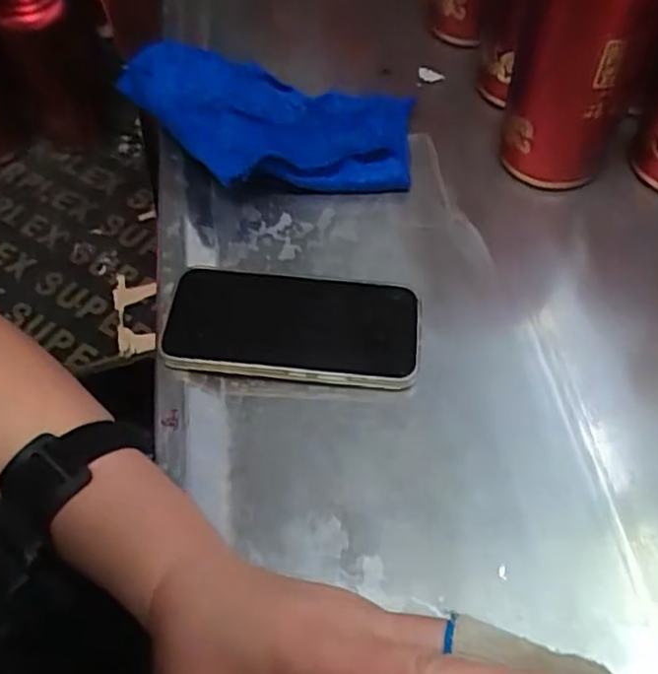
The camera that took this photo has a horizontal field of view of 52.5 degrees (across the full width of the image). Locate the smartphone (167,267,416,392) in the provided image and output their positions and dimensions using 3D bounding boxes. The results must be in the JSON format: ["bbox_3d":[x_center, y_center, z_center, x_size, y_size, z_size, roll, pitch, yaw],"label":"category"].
[{"bbox_3d":[-0.023,-0.009,0.420,0.155,0.016,0.079,4,52,2],"label":"smartphone"}]

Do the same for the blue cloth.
[{"bbox_3d":[-0.055,-0.164,0.511,0.231,0.059,0.137,3,57,6],"label":"blue cloth"}]

